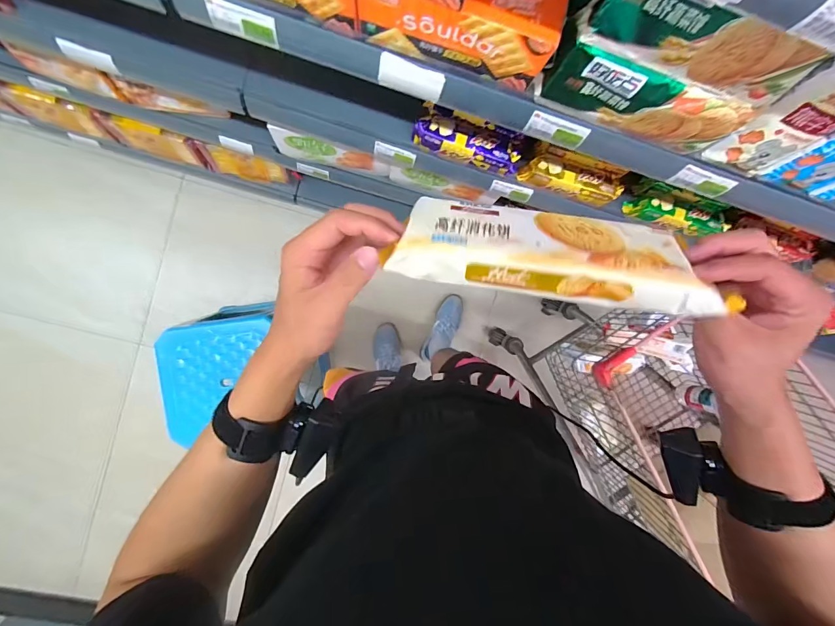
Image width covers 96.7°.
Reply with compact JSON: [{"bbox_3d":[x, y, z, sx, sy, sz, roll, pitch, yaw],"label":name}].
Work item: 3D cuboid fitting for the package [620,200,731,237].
[{"bbox_3d":[0.493,-0.180,0.705,0.184,0.048,0.041,15,91,5],"label":"package"}]

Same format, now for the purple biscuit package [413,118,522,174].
[{"bbox_3d":[0.091,-0.300,0.667,0.196,0.043,0.053,13,91,-7],"label":"purple biscuit package"}]

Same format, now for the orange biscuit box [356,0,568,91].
[{"bbox_3d":[0.045,-0.326,0.408,0.206,0.084,0.068,12,91,-7],"label":"orange biscuit box"}]

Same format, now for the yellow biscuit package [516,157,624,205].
[{"bbox_3d":[0.284,-0.243,0.687,0.180,0.048,0.043,17,91,-7],"label":"yellow biscuit package"}]

